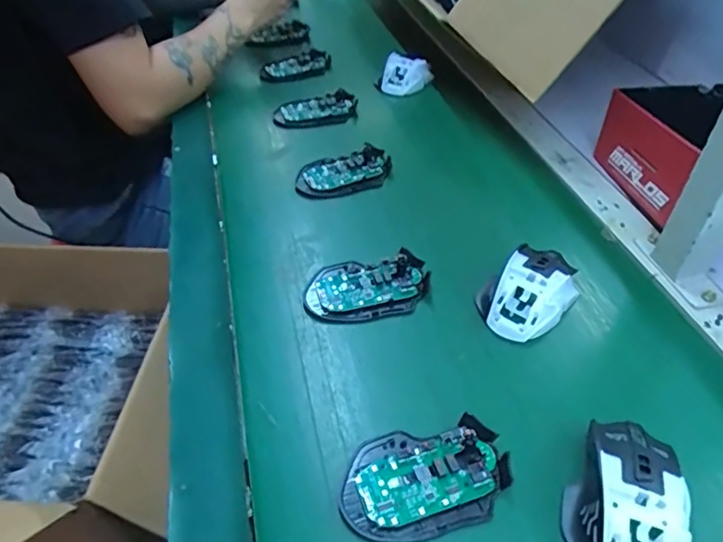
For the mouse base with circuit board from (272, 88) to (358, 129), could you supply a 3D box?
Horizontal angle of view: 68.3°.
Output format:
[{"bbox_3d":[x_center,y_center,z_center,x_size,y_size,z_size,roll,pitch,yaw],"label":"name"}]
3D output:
[{"bbox_3d":[-0.059,-0.212,0.700,0.111,0.014,0.057,-14,46,-14],"label":"mouse base with circuit board"}]

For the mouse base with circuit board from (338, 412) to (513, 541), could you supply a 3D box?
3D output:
[{"bbox_3d":[0.043,0.140,0.364,0.114,0.017,0.075,-12,46,-12],"label":"mouse base with circuit board"}]

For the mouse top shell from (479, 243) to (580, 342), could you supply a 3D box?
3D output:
[{"bbox_3d":[0.151,0.015,0.474,0.103,0.035,0.068,-32,53,-28],"label":"mouse top shell"}]

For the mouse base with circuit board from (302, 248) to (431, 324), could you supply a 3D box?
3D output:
[{"bbox_3d":[0.005,0.015,0.484,0.112,0.019,0.064,-5,45,-6],"label":"mouse base with circuit board"}]

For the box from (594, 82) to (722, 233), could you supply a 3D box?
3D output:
[{"bbox_3d":[0.410,-0.123,0.574,0.233,0.094,0.175,-5,45,-5],"label":"box"}]

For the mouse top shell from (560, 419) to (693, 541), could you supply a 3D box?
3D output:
[{"bbox_3d":[0.172,0.146,0.340,0.068,0.033,0.108,22,49,21],"label":"mouse top shell"}]

